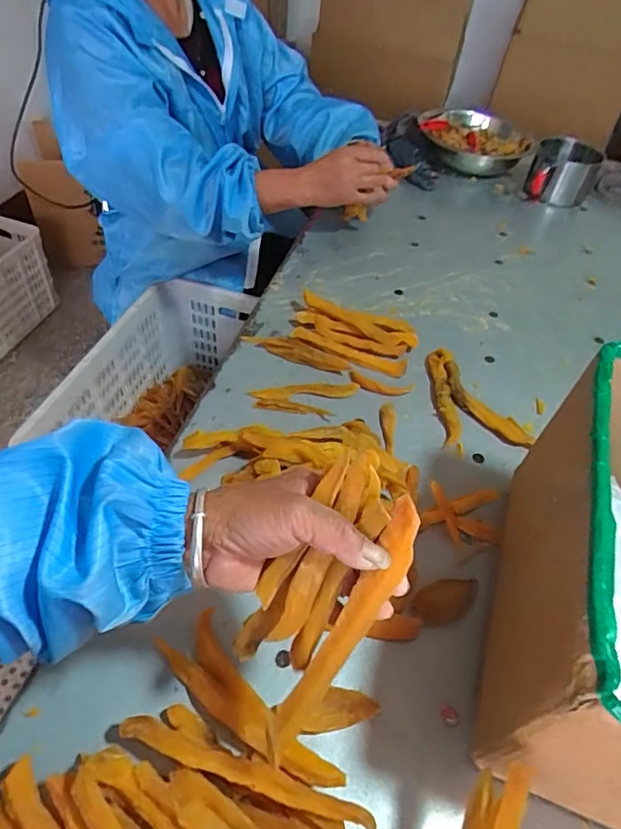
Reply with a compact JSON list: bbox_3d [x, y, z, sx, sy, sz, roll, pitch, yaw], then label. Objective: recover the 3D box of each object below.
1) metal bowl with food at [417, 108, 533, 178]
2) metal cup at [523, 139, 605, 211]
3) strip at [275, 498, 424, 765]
[{"bbox_3d":[0.355,-0.598,1.166,0.239,0.095,0.201,18,50,10],"label":"metal bowl with food"},{"bbox_3d":[0.506,-0.482,1.072,0.121,0.102,0.111,3,49,-3],"label":"metal cup"},{"bbox_3d":[0.022,0.138,0.337,0.023,0.010,0.185,31,98,20],"label":"strip"}]

